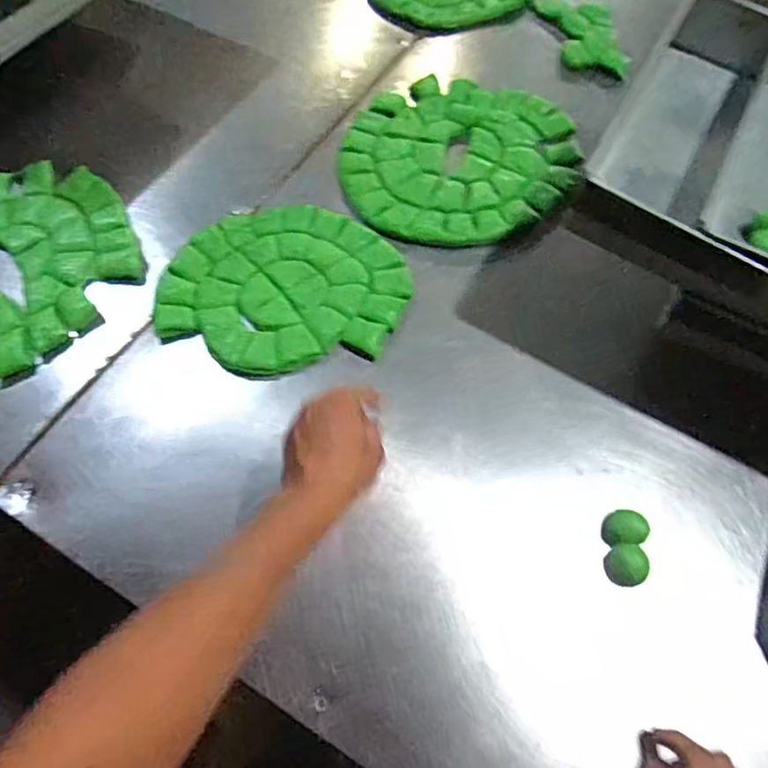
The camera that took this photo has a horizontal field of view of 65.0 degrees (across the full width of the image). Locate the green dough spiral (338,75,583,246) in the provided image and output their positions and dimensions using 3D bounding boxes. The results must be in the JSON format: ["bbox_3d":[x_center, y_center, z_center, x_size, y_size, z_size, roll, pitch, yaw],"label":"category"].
[{"bbox_3d":[0.094,-0.294,0.769,0.289,0.022,0.274,9,61,4],"label":"green dough spiral"}]

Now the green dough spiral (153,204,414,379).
[{"bbox_3d":[-0.112,-0.112,0.675,0.270,0.016,0.222,2,60,0],"label":"green dough spiral"}]

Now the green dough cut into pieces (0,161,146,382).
[{"bbox_3d":[-0.438,-0.136,0.682,0.294,0.032,0.262,-36,67,-20],"label":"green dough cut into pieces"}]

